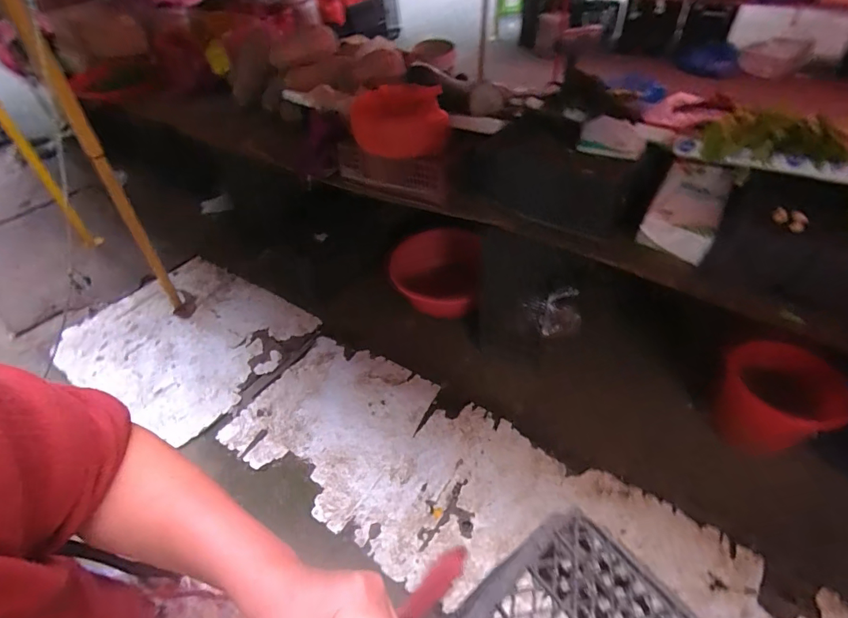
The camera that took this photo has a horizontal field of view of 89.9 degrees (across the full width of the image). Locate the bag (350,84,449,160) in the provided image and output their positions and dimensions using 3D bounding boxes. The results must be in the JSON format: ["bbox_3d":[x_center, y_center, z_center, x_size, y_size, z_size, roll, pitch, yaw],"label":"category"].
[{"bbox_3d":[-0.079,-0.573,1.318,0.306,0.200,0.140,17,49,21],"label":"bag"}]

